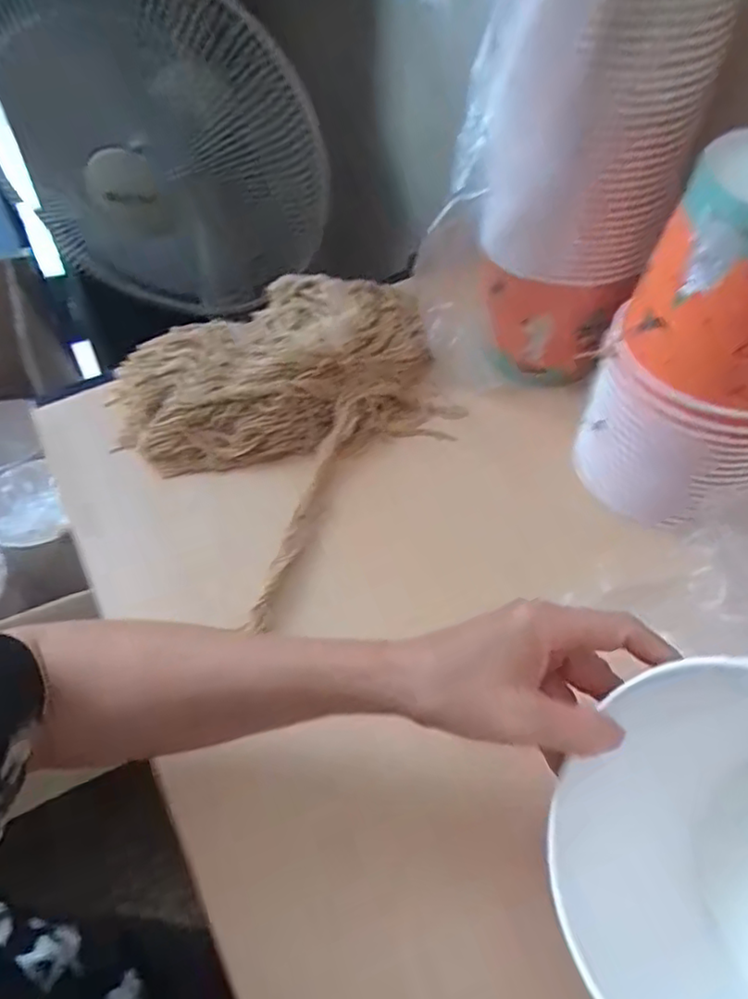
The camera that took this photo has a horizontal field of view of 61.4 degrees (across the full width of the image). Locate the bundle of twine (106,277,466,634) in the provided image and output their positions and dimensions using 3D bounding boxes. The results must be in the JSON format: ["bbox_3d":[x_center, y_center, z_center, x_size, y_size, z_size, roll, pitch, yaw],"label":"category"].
[{"bbox_3d":[-0.093,-0.115,0.642,0.348,0.077,0.347,-35,59,-28],"label":"bundle of twine"}]

